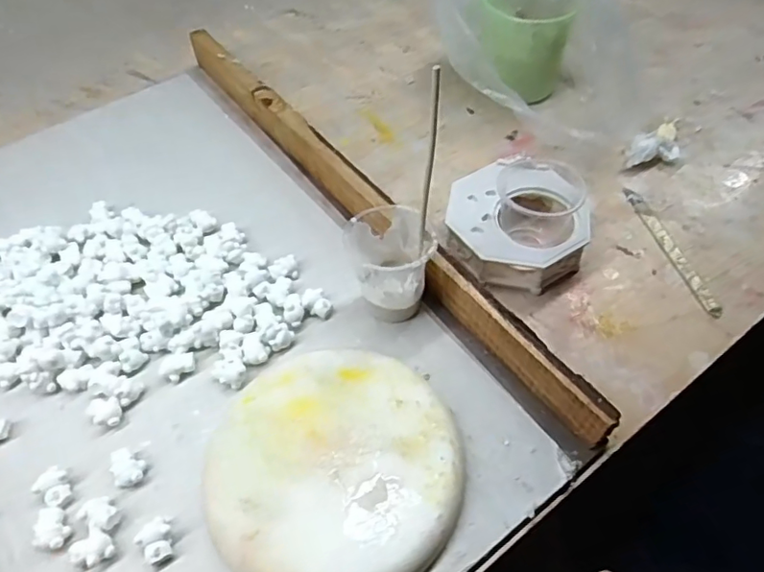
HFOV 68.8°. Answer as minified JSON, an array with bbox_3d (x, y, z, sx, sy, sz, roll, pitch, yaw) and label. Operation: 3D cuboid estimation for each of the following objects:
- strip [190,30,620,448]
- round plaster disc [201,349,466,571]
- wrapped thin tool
[{"bbox_3d":[-0.027,-0.085,0.500,0.023,0.048,0.570,-33,59,-20],"label":"strip"},{"bbox_3d":[-0.031,0.117,0.363,0.156,0.023,0.159,-1,53,2],"label":"round plaster disc"},{"bbox_3d":[0.249,-0.035,0.482,0.016,0.004,0.146,-12,54,-7],"label":"wrapped thin tool"}]

